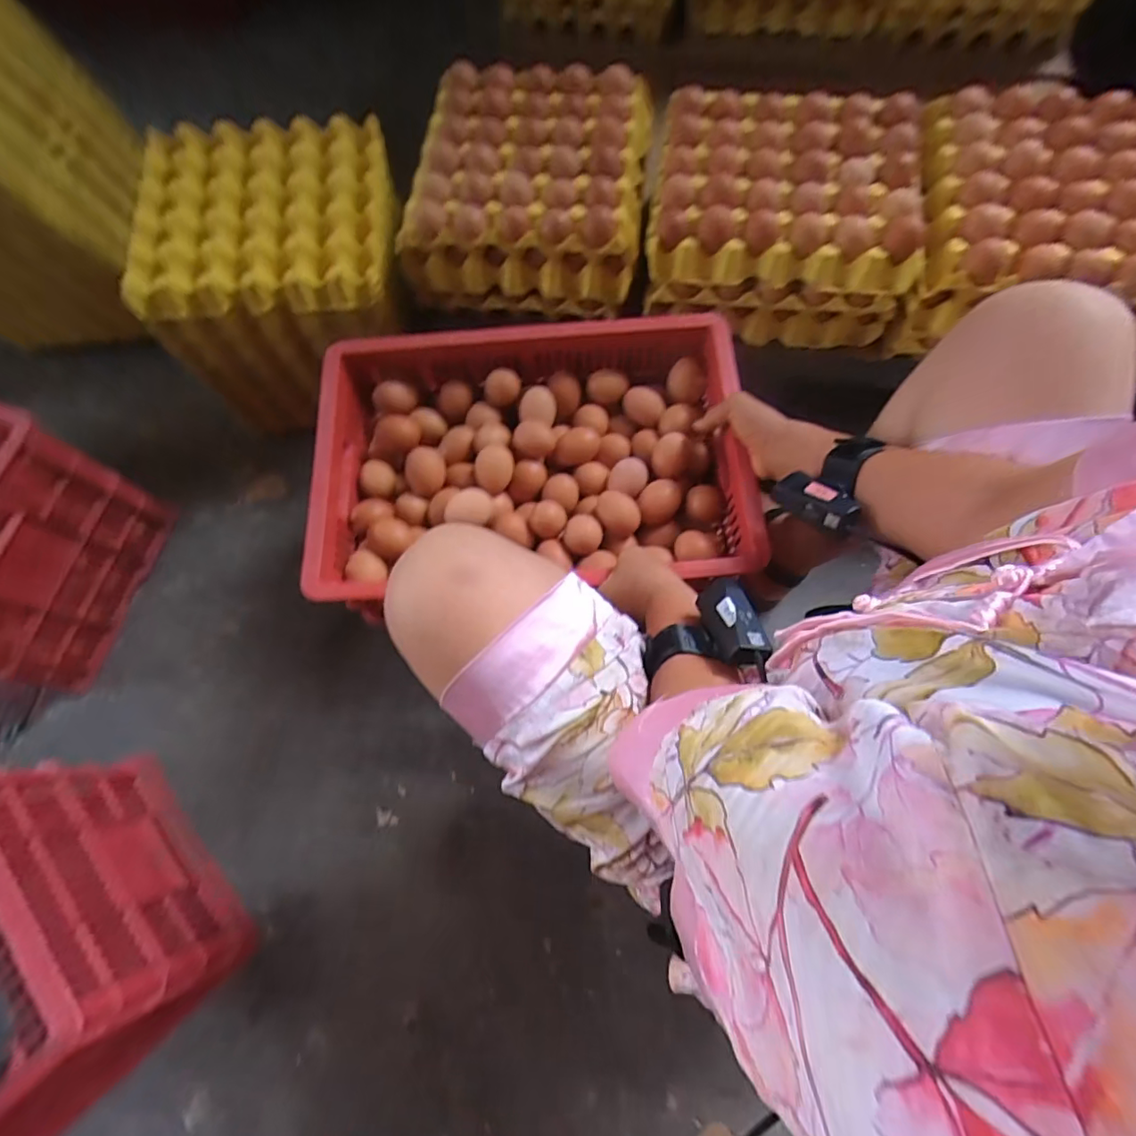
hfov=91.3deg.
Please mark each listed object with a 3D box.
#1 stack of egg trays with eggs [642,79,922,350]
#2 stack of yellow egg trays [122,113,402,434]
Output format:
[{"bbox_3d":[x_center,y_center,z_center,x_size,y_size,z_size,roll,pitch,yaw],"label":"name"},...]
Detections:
[{"bbox_3d":[0.257,-0.438,0.692,0.299,0.136,0.271,9,73,4],"label":"stack of egg trays with eggs"},{"bbox_3d":[-0.389,-0.421,0.813,0.313,0.245,0.292,-10,72,-2],"label":"stack of yellow egg trays"}]

